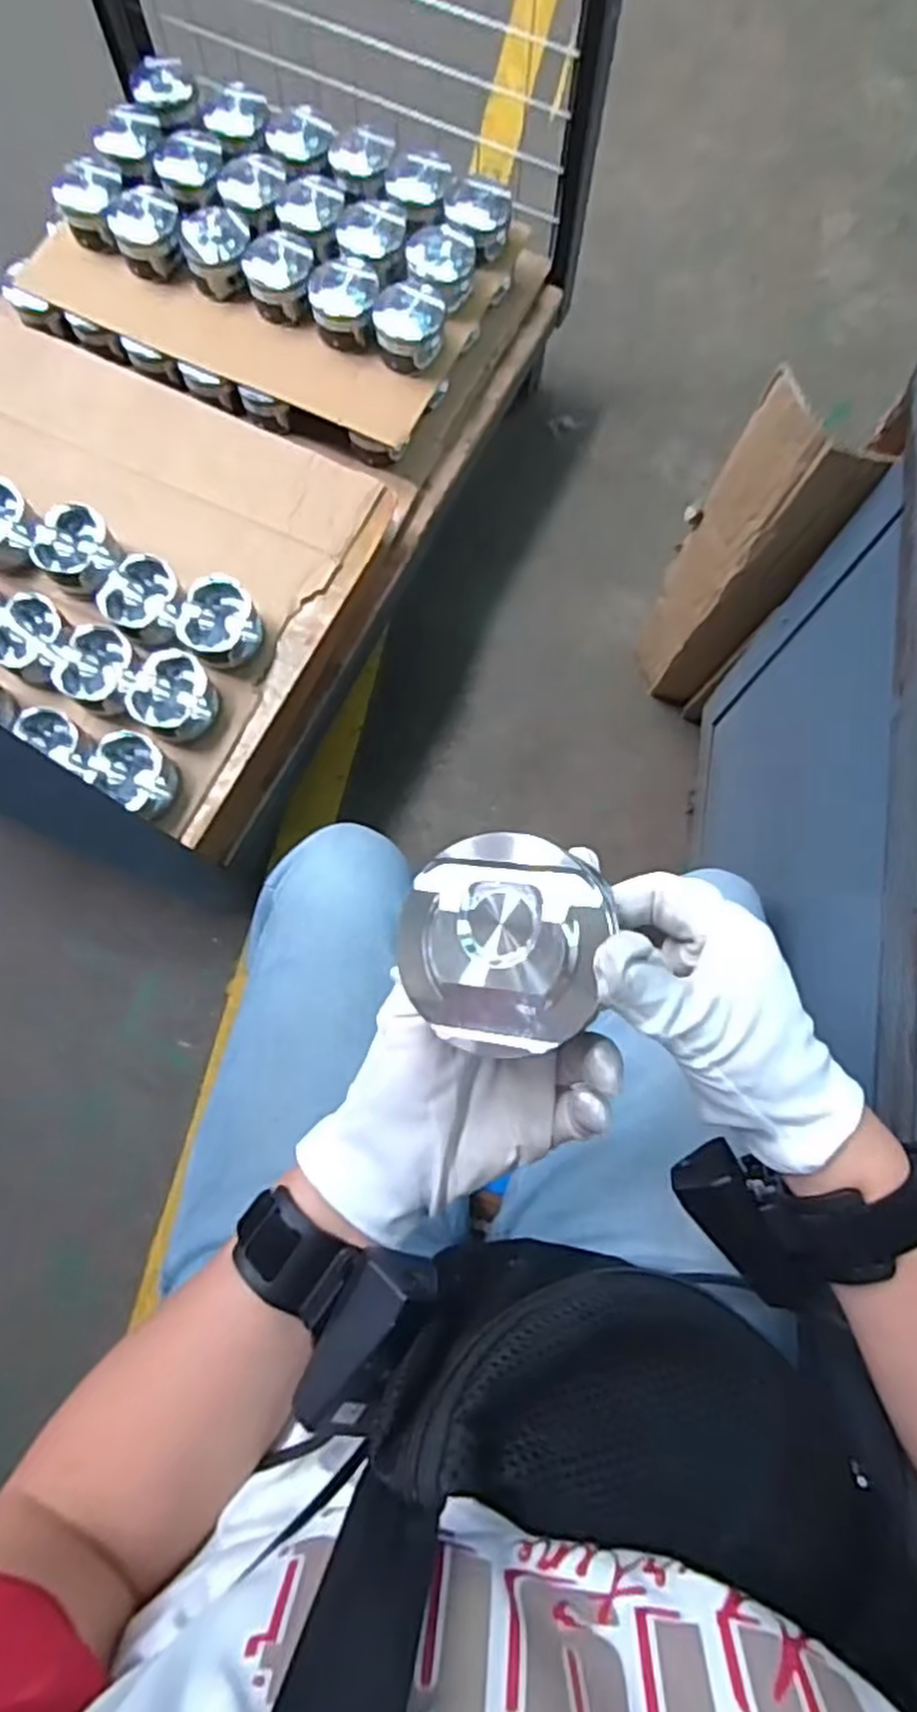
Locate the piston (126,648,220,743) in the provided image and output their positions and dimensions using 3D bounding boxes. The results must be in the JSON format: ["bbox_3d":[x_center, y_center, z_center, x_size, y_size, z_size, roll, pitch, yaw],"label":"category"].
[{"bbox_3d":[-0.308,-0.173,0.837,0.082,0.049,0.087,0,78,0],"label":"piston"}]

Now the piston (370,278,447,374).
[{"bbox_3d":[-0.059,-0.643,0.939,0.084,0.064,0.080,0,78,0],"label":"piston"}]

